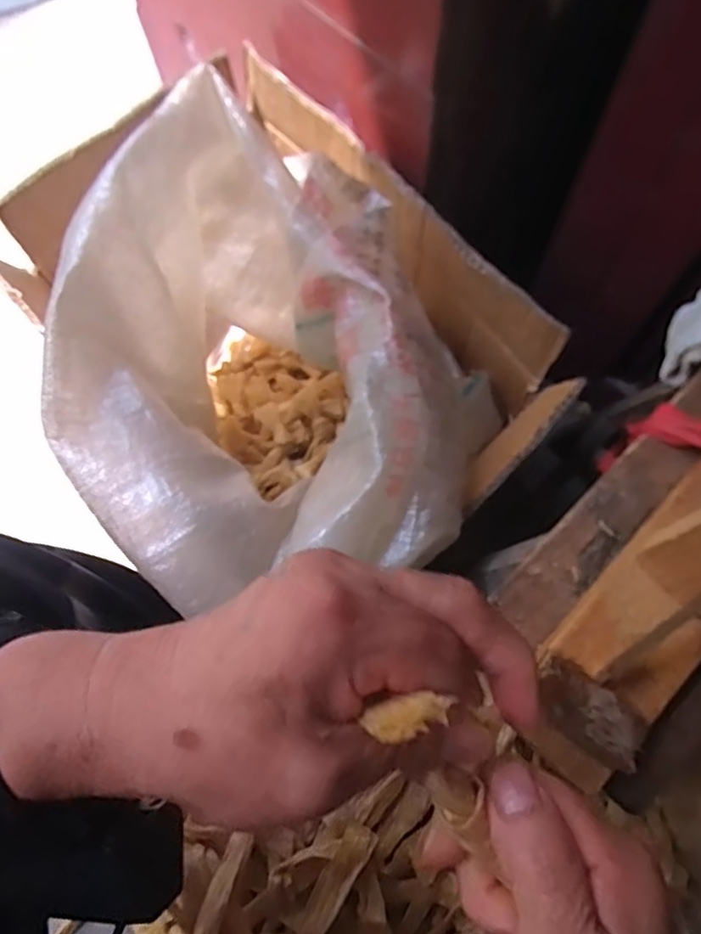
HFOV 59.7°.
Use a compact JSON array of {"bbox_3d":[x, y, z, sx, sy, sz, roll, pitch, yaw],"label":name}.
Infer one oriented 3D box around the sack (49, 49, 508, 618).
[{"bbox_3d":[-0.060,-0.068,0.505,0.246,0.310,0.349,-5,72,1],"label":"sack"}]

